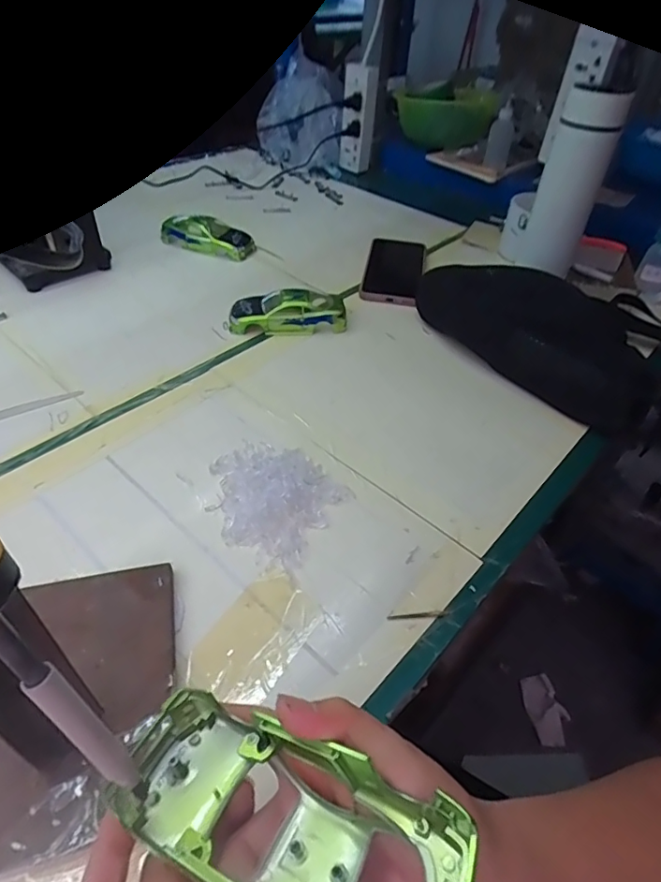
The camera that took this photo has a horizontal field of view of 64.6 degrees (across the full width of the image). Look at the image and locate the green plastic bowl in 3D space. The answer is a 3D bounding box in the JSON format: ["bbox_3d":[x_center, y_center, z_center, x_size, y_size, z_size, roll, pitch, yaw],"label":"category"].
[{"bbox_3d":[0.204,-0.599,0.955,0.133,0.081,0.153,-28,53,-28],"label":"green plastic bowl"}]

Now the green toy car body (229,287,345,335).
[{"bbox_3d":[-0.047,-0.148,0.591,0.127,0.035,0.055,3,45,-2],"label":"green toy car body"}]

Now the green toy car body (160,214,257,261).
[{"bbox_3d":[-0.170,-0.284,0.720,0.125,0.032,0.049,17,46,12],"label":"green toy car body"}]

